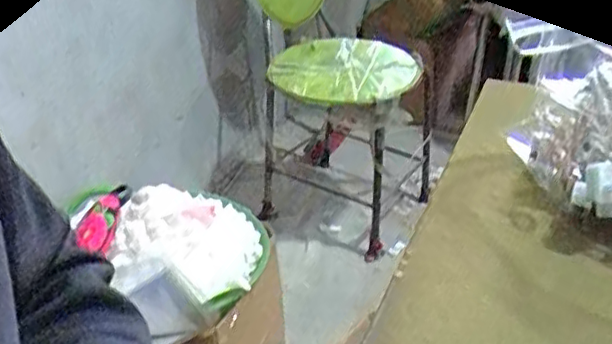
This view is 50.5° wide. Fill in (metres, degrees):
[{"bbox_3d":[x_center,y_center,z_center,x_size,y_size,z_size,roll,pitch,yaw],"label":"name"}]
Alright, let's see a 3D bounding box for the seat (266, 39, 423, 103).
[{"bbox_3d":[0.074,-0.237,1.492,0.307,0.058,0.313,-3,33,2],"label":"seat"}]

